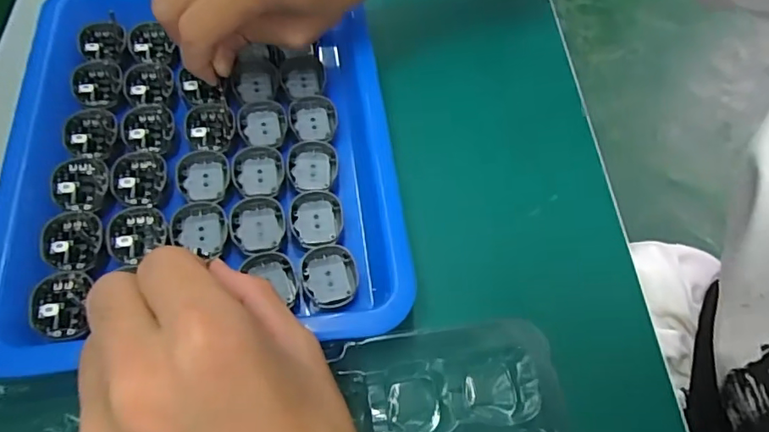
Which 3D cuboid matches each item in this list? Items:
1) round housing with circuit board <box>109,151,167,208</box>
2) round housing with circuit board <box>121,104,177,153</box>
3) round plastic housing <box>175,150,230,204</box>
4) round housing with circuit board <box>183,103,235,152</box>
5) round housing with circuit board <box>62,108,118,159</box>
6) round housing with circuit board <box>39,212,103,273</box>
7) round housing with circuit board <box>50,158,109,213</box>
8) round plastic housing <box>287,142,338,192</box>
[{"bbox_3d":[-0.118,-0.018,0.254,0.024,0.004,0.030,-12,63,-10],"label":"round housing with circuit board"},{"bbox_3d":[-0.119,-0.044,0.268,0.025,0.004,0.031,-13,63,-10],"label":"round housing with circuit board"},{"bbox_3d":[-0.089,-0.019,0.259,0.024,0.004,0.029,-8,62,-8],"label":"round plastic housing"},{"bbox_3d":[-0.090,-0.046,0.272,0.024,0.004,0.029,-13,63,-10],"label":"round housing with circuit board"},{"bbox_3d":[-0.146,-0.042,0.263,0.023,0.004,0.031,-5,62,-6],"label":"round housing with circuit board"},{"bbox_3d":[-0.138,0.011,0.235,0.024,0.004,0.028,-16,64,-12],"label":"round housing with circuit board"},{"bbox_3d":[-0.142,-0.016,0.248,0.023,0.005,0.029,-3,62,-5],"label":"round housing with circuit board"},{"bbox_3d":[-0.036,-0.025,0.267,0.025,0.006,0.026,1,61,-3],"label":"round plastic housing"}]

